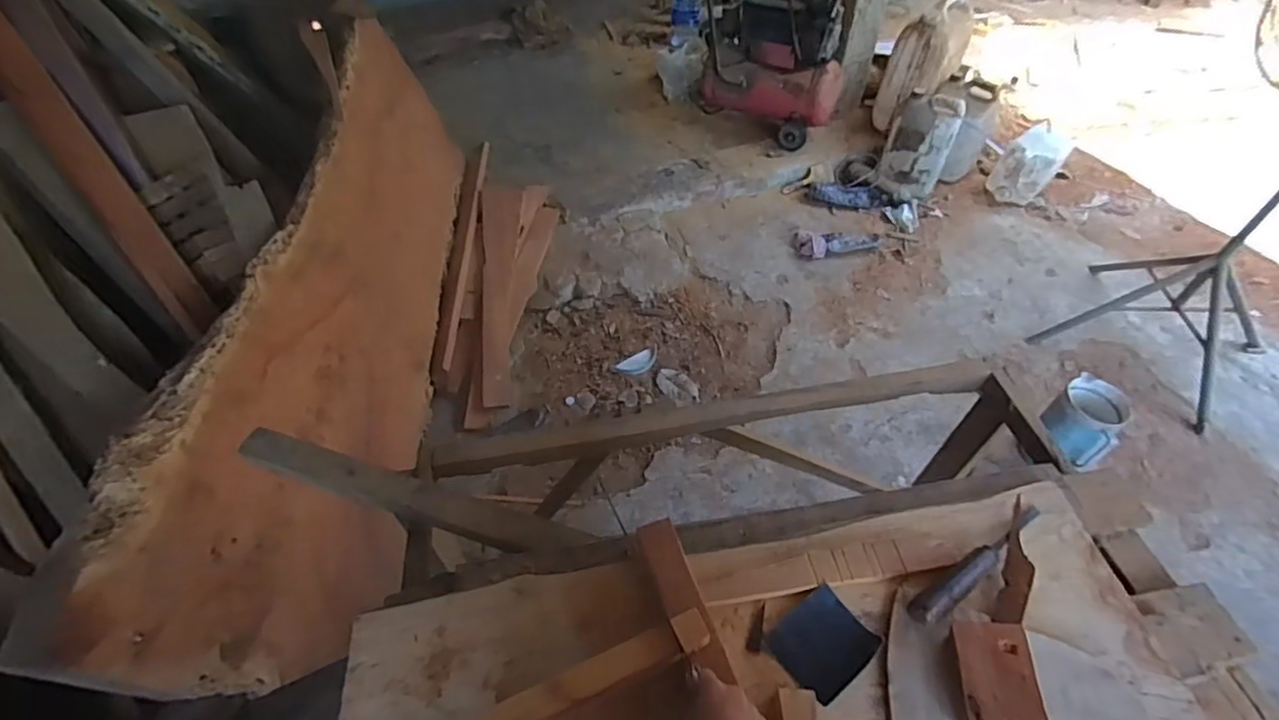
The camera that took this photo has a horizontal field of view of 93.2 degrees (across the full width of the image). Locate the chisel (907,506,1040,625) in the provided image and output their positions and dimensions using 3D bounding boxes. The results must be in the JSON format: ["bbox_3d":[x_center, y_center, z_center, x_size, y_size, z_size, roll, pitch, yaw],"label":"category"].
[{"bbox_3d":[0.383,0.223,0.674,0.226,0.036,0.028,-25,53,-22],"label":"chisel"}]

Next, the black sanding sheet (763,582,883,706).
[{"bbox_3d":[0.192,0.298,0.637,0.098,0.010,0.082,-31,55,-26],"label":"black sanding sheet"}]

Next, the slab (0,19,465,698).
[{"bbox_3d":[-0.667,-0.159,1.456,0.046,0.587,1.734,-14,51,13],"label":"slab"}]

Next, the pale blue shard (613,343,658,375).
[{"bbox_3d":[-0.001,0.007,1.842,0.161,0.015,0.066,-27,54,-24],"label":"pale blue shard"}]

